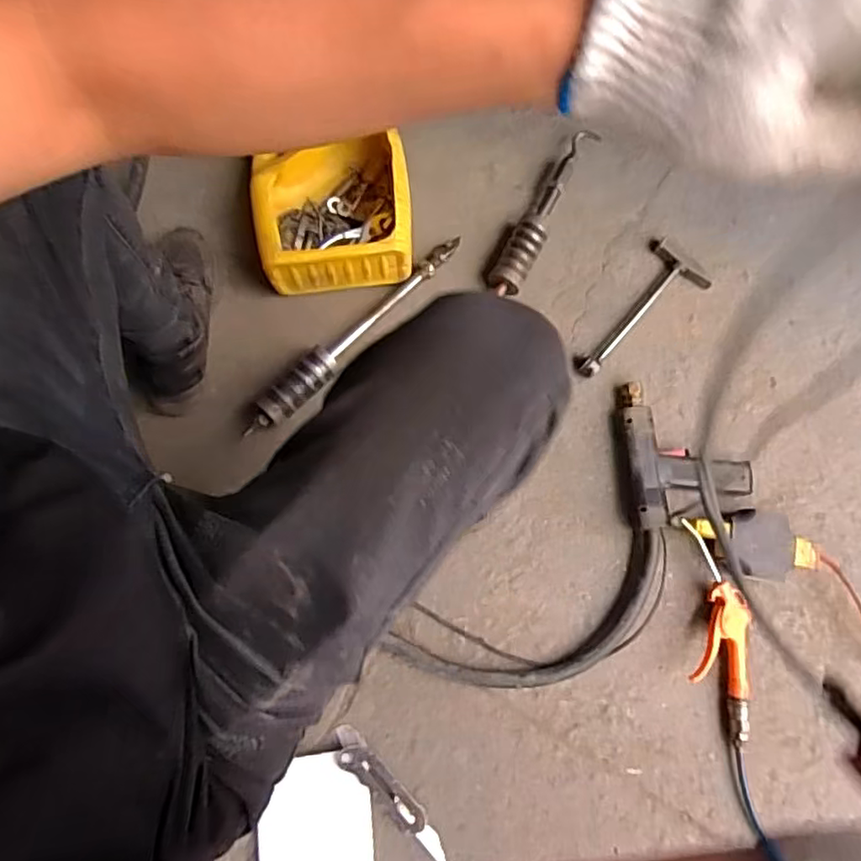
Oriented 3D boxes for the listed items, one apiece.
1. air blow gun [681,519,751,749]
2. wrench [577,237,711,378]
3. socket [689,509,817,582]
[{"bbox_3d":[0.359,0.255,0.786,0.100,0.049,0.269,3,78,-1],"label":"air blow gun"},{"bbox_3d":[0.295,-0.168,0.889,0.099,0.028,0.243,42,80,7],"label":"wrench"},{"bbox_3d":[0.413,0.146,0.801,0.164,0.066,0.087,9,78,0],"label":"socket"}]

